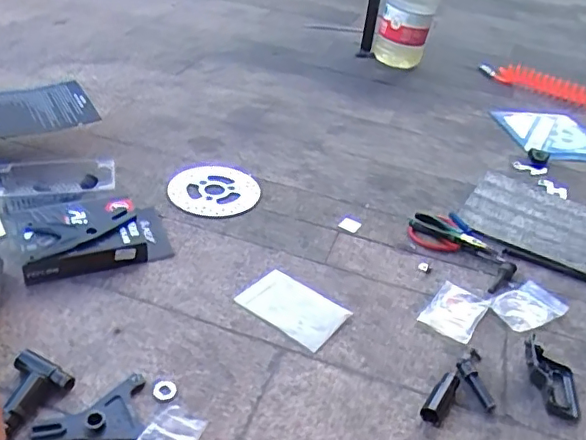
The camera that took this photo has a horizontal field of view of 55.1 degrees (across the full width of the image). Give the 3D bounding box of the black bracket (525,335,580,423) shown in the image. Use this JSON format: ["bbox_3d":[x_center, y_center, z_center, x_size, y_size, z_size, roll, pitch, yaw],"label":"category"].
[{"bbox_3d":[0.360,0.217,0.780,0.057,0.017,0.134,10,35,4],"label":"black bracket"}]

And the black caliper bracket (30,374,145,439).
[{"bbox_3d":[-0.238,0.221,0.659,0.114,0.013,0.093,1,36,-9],"label":"black caliper bracket"}]

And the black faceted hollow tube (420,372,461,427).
[{"bbox_3d":[0.193,0.227,0.729,0.027,0.026,0.084,24,38,22],"label":"black faceted hollow tube"}]

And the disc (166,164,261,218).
[{"bbox_3d":[-0.149,-0.058,1.058,0.170,0.007,0.175,5,35,-3],"label":"disc"}]

